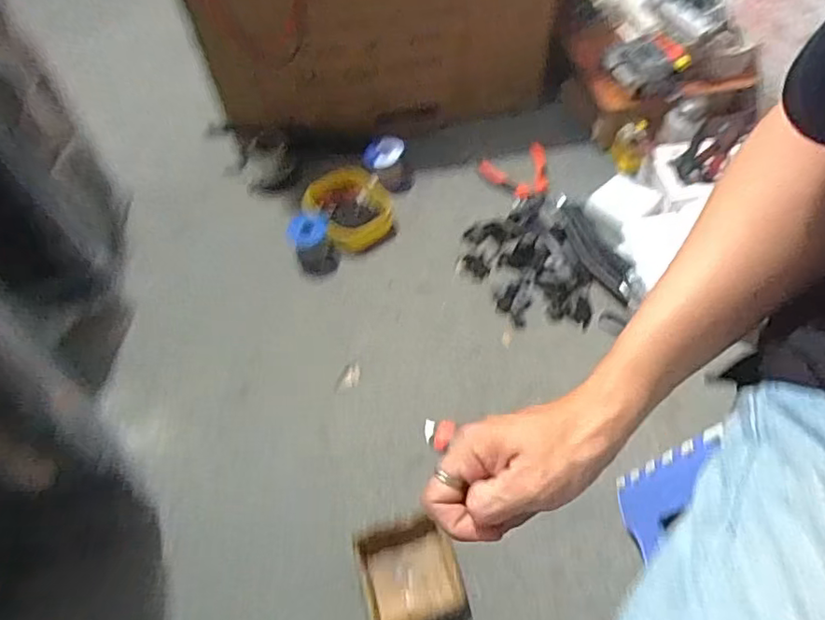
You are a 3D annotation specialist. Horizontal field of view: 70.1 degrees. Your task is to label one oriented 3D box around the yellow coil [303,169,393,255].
[{"bbox_3d":[-0.101,-0.169,0.986,0.134,0.038,0.170,-30,58,-17],"label":"yellow coil"}]

